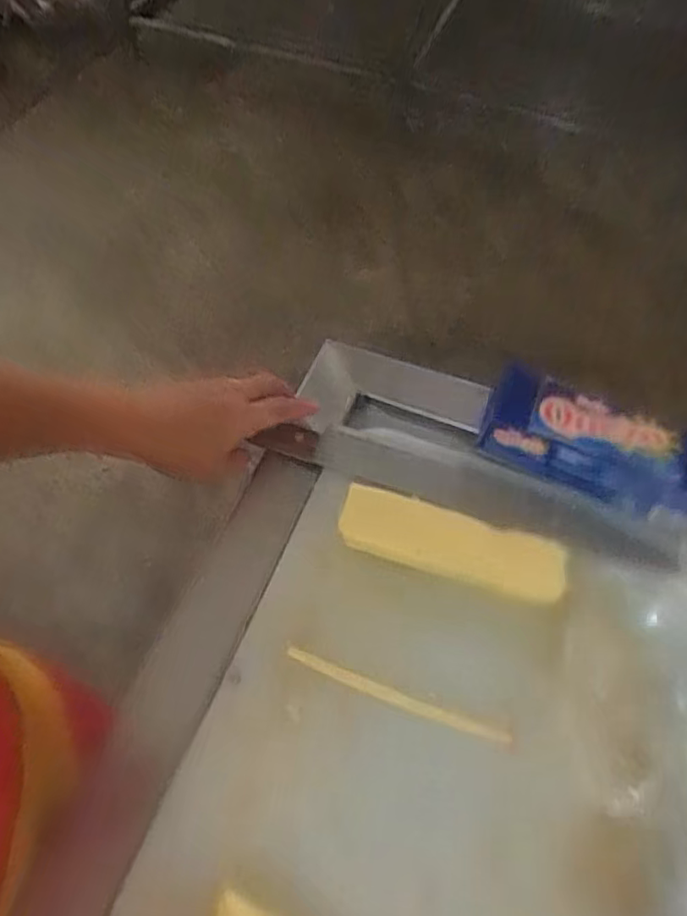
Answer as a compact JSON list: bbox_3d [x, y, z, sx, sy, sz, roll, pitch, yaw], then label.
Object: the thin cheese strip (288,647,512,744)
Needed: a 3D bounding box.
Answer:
[{"bbox_3d":[0.034,0.155,0.399,0.149,0.008,0.009,18,60,11],"label":"thin cheese strip"}]

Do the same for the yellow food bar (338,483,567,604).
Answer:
[{"bbox_3d":[0.077,0.061,0.435,0.158,0.018,0.045,15,59,9],"label":"yellow food bar"}]

